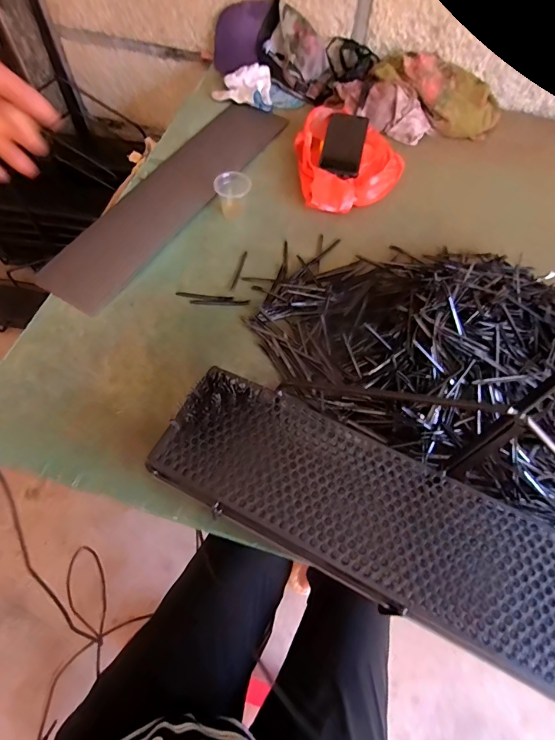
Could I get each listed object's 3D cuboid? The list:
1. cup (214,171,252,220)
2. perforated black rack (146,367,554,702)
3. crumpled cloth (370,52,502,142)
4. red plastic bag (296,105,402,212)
[{"bbox_3d":[-0.078,-0.311,0.717,0.060,0.064,0.052,-10,63,-7],"label":"cup"},{"bbox_3d":[0.148,0.170,0.405,0.581,0.040,0.147,25,63,13],"label":"perforated black rack"},{"bbox_3d":[0.335,-0.586,0.838,0.276,0.072,0.102,36,65,3],"label":"crumpled cloth"},{"bbox_3d":[0.123,-0.410,0.780,0.196,0.079,0.236,-13,63,-9],"label":"red plastic bag"}]

